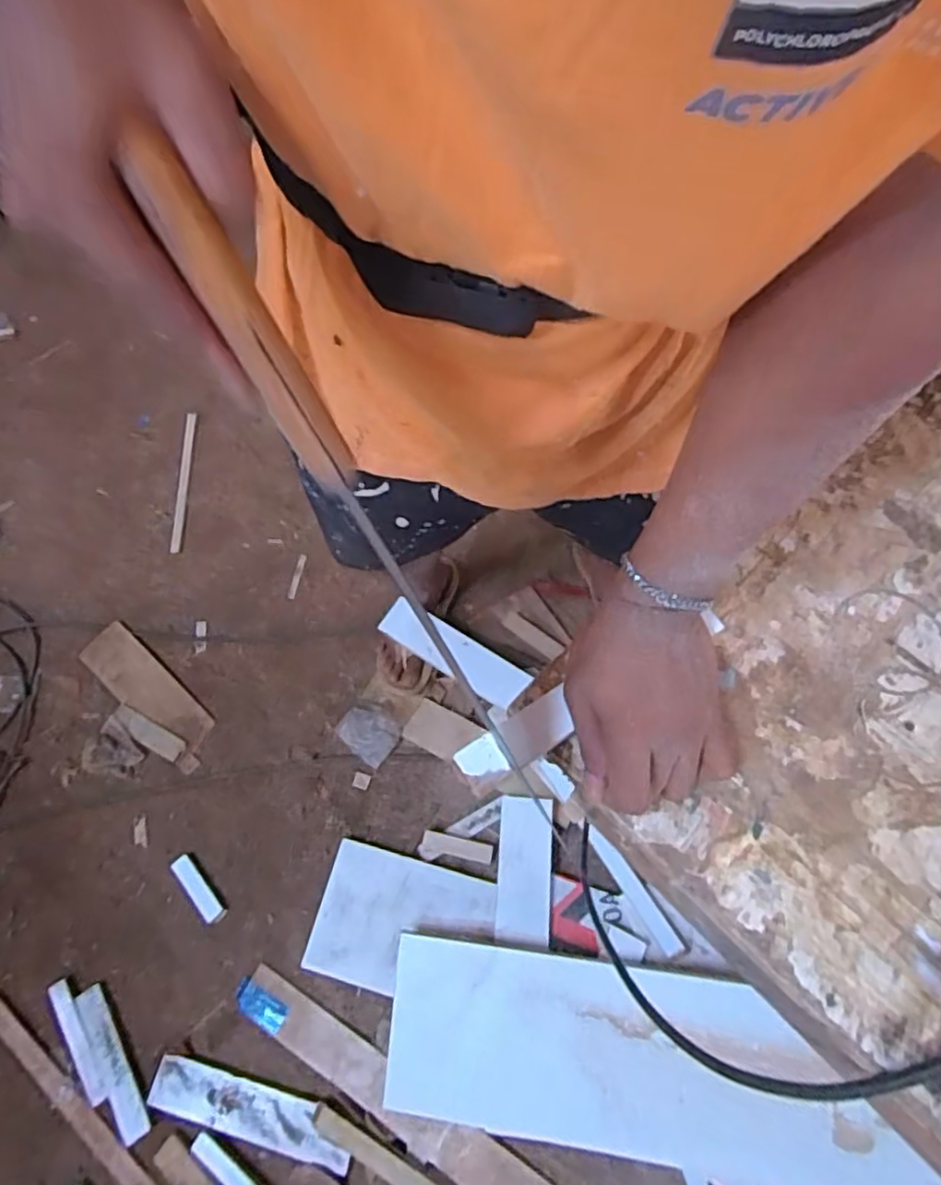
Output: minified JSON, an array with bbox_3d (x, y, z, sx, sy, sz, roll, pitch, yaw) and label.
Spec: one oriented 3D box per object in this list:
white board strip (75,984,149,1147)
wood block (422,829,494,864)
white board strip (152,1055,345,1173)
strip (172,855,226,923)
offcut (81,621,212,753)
[{"bbox_3d":[-0.557,0.726,1.027,0.043,0.009,0.225,-31,67,-12],"label":"white board strip"},{"bbox_3d":[-0.022,0.421,1.103,0.118,0.013,0.032,11,65,7],"label":"wood block"},{"bbox_3d":[-0.330,0.777,0.994,0.310,0.012,0.070,12,65,8],"label":"white board strip"},{"bbox_3d":[-0.461,0.500,1.119,0.036,0.012,0.126,-40,69,-15],"label":"strip"},{"bbox_3d":[-0.634,0.190,1.295,0.328,0.011,0.101,39,72,18],"label":"offcut"}]

